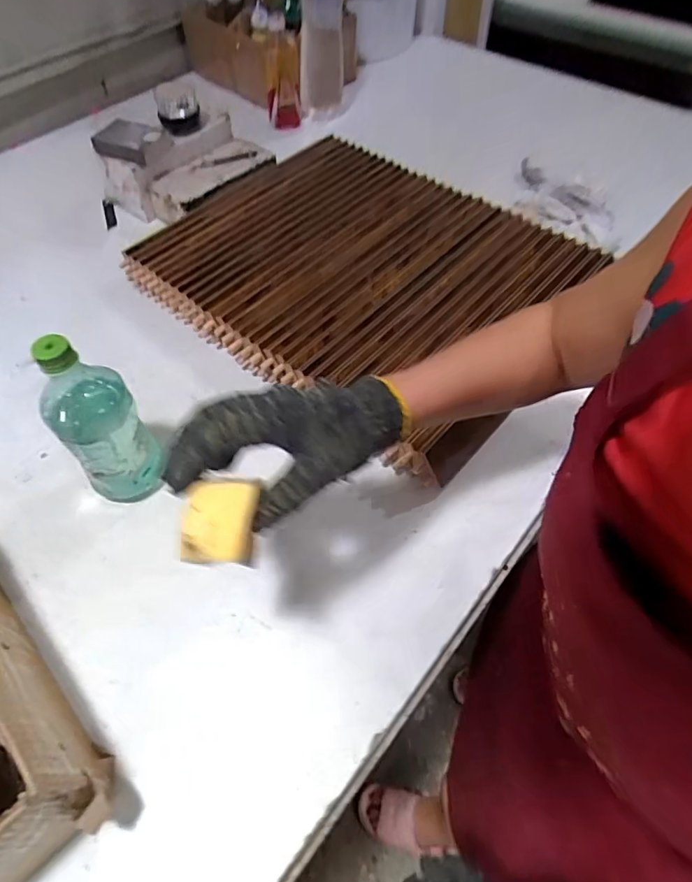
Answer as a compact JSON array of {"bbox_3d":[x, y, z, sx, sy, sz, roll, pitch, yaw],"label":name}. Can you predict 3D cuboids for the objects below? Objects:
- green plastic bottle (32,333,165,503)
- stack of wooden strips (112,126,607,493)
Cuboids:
[{"bbox_3d":[-0.239,-0.013,0.519,0.078,0.206,0.071,-34,62,-21],"label":"green plastic bottle"},{"bbox_3d":[0.042,-0.250,0.775,0.566,0.069,0.491,35,62,22],"label":"stack of wooden strips"}]

